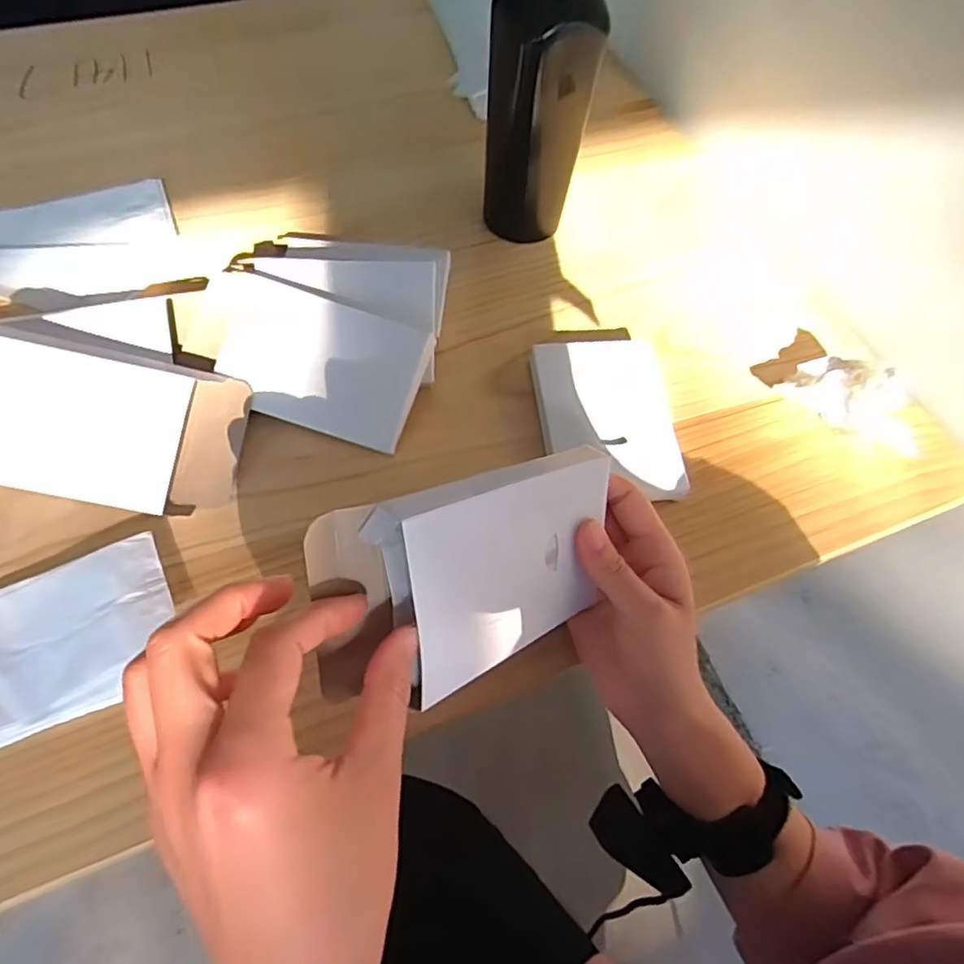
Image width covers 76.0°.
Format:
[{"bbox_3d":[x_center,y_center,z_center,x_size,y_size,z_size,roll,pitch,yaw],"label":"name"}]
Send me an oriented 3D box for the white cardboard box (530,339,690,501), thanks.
[{"bbox_3d":[0.085,-0.045,0.426,0.086,0.019,0.122,-2,62,-7],"label":"white cardboard box"}]

